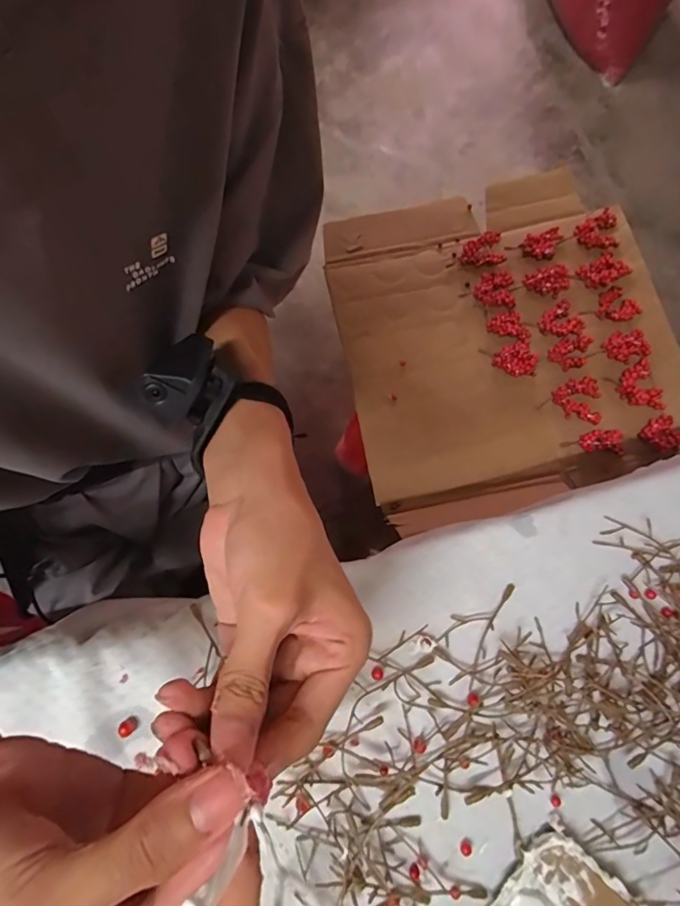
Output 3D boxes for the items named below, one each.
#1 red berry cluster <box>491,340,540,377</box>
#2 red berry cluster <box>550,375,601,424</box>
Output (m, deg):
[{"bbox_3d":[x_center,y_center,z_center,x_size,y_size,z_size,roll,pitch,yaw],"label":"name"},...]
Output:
[{"bbox_3d":[0.258,-0.139,0.684,0.056,0.017,0.053,32,76,7],"label":"red berry cluster"},{"bbox_3d":[0.344,-0.073,0.669,0.059,0.016,0.069,-32,78,-10],"label":"red berry cluster"}]

